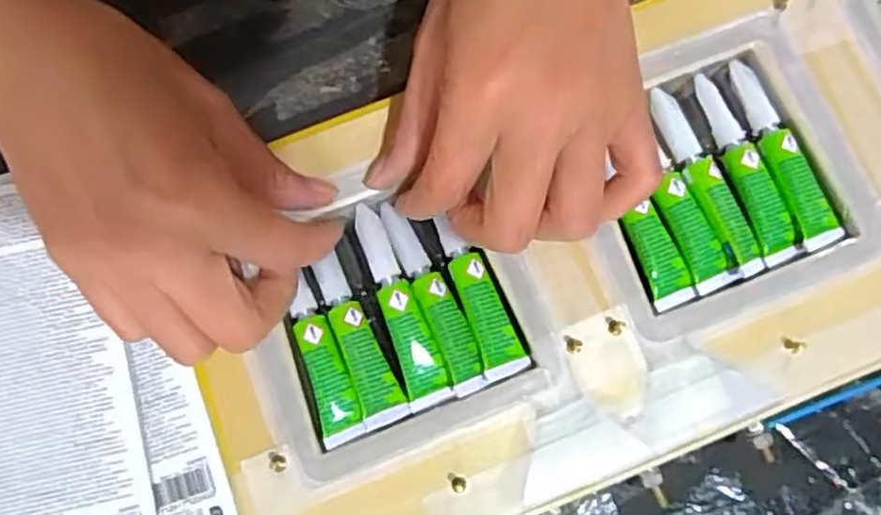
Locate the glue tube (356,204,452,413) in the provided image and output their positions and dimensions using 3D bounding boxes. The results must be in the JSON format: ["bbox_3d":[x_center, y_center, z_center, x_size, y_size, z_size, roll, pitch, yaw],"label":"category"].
[{"bbox_3d":[-0.017,0.018,0.285,0.015,0.008,0.080,-20,79,-3],"label":"glue tube"}]

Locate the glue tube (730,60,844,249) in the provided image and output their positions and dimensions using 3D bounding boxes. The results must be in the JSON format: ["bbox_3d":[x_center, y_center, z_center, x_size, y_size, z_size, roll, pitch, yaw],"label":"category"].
[{"bbox_3d":[0.137,-0.043,0.297,0.014,0.008,0.081,-19,79,-3],"label":"glue tube"}]

